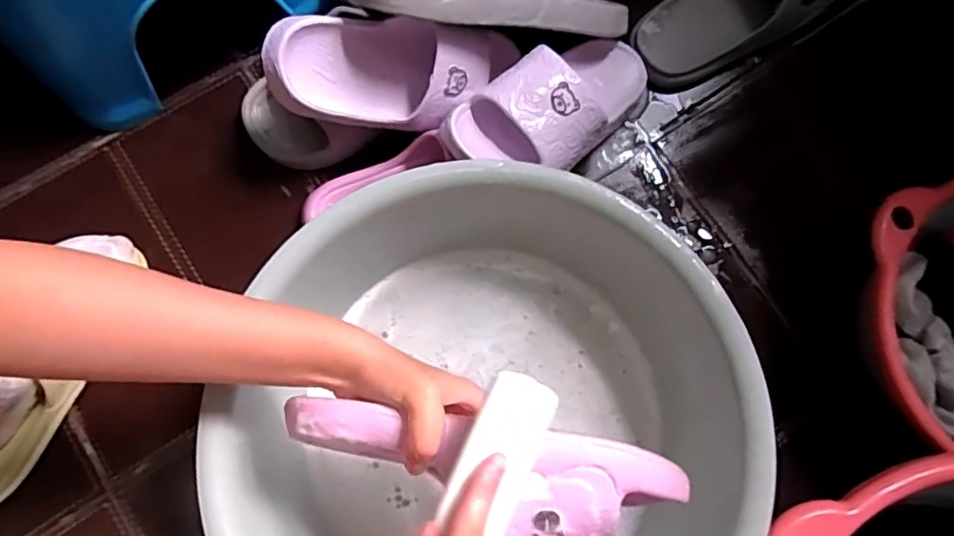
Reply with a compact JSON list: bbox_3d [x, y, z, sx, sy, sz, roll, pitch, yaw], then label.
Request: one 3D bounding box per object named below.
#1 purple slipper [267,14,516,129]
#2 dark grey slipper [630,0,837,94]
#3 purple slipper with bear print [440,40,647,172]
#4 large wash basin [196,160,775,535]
[{"bbox_3d":[-0.064,-0.174,0.517,0.231,0.075,0.087,-10,77,-21],"label":"purple slipper"},{"bbox_3d":[0.285,-0.286,0.601,0.265,0.058,0.104,-29,80,-7],"label":"dark grey slipper"},{"bbox_3d":[0.078,-0.149,0.532,0.236,0.071,0.095,-32,79,-31],"label":"purple slipper with bear print"},{"bbox_3d":[0.016,0.121,0.460,0.375,0.131,0.370,0,78,-1],"label":"large wash basin"}]

